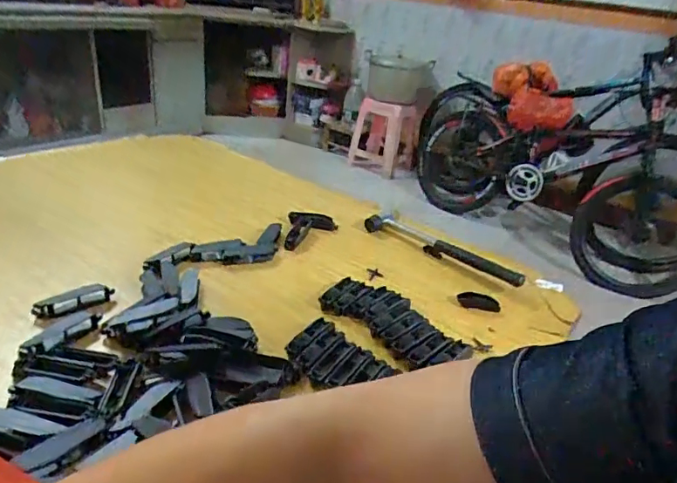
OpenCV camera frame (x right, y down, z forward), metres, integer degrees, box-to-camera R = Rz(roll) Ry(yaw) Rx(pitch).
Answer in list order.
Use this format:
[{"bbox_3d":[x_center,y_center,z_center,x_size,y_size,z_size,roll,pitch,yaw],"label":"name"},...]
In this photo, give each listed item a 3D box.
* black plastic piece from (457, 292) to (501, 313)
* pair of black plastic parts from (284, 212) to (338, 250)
[{"bbox_3d":[0.172,0.073,0.602,0.049,0.006,0.026,6,27,-3],"label":"black plastic piece"},{"bbox_3d":[-0.037,-0.014,0.697,0.072,0.018,0.098,5,27,-5],"label":"pair of black plastic parts"}]

